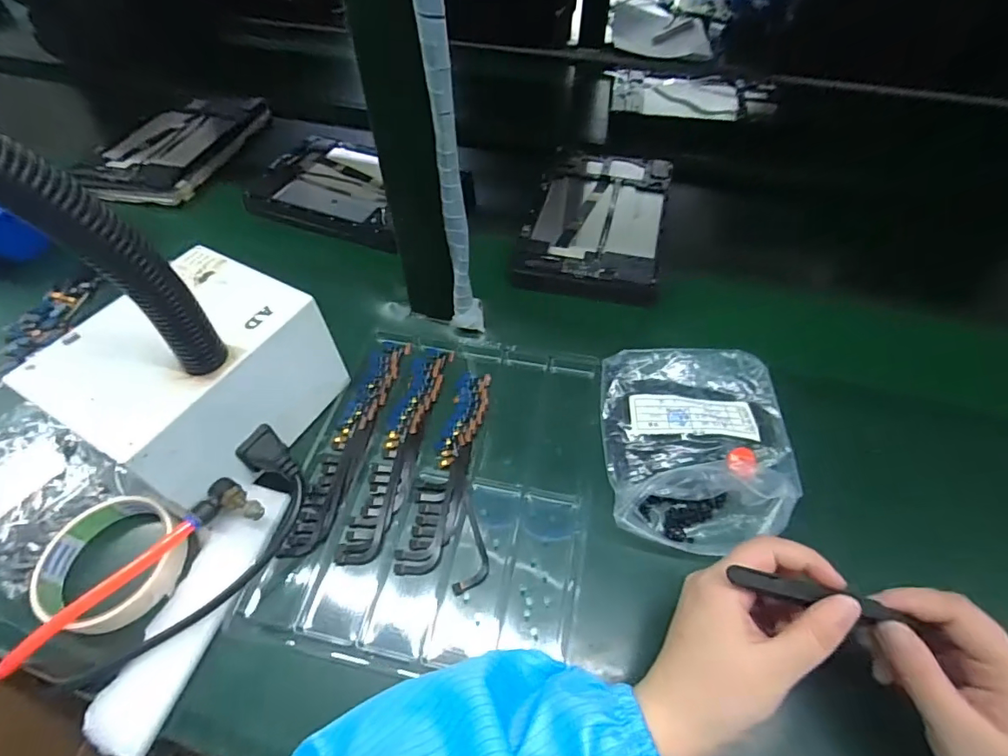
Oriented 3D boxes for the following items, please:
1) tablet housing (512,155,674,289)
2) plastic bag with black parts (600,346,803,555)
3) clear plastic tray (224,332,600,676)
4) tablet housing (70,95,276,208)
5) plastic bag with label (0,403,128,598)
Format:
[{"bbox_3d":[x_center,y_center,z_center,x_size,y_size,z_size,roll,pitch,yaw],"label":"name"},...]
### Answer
[{"bbox_3d":[0.107,-0.187,0.554,0.144,0.013,0.245,13,55,9],"label":"tablet housing"},{"bbox_3d":[0.152,0.047,0.381,0.141,0.023,0.164,2,53,1],"label":"plastic bag with black parts"},{"bbox_3d":[-0.046,0.073,0.378,0.212,0.009,0.258,8,54,6],"label":"clear plastic tray"},{"bbox_3d":[-0.443,-0.328,0.673,0.156,0.021,0.268,8,53,7],"label":"tablet housing"},{"bbox_3d":[-0.373,0.083,0.378,0.138,0.014,0.097,26,57,18],"label":"plastic bag with label"}]

